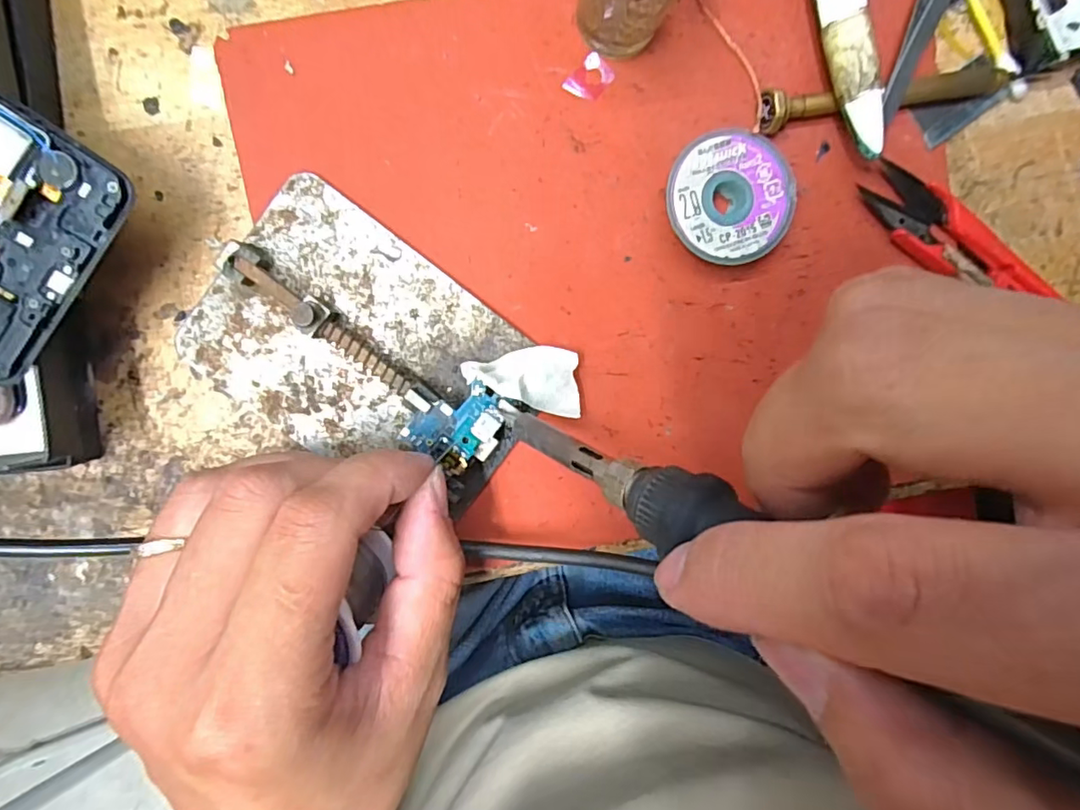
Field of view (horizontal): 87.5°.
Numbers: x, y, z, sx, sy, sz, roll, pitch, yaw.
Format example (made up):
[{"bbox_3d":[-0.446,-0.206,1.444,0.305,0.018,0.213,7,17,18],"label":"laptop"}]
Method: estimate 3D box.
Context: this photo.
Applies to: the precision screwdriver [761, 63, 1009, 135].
[{"bbox_3d":[0.125,-0.112,0.201,0.096,0.014,0.013,-12,96,-2],"label":"precision screwdriver"}]

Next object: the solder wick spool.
[{"bbox_3d":[0.066,-0.073,0.202,0.044,0.013,0.044,0,96,-3],"label":"solder wick spool"}]

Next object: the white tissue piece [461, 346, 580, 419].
[{"bbox_3d":[-0.005,-0.011,0.197,0.042,0.006,0.022,15,83,-18],"label":"white tissue piece"}]

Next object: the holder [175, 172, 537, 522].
[{"bbox_3d":[-0.062,-0.013,0.199,0.116,0.018,0.088,36,93,-6],"label":"holder"}]

